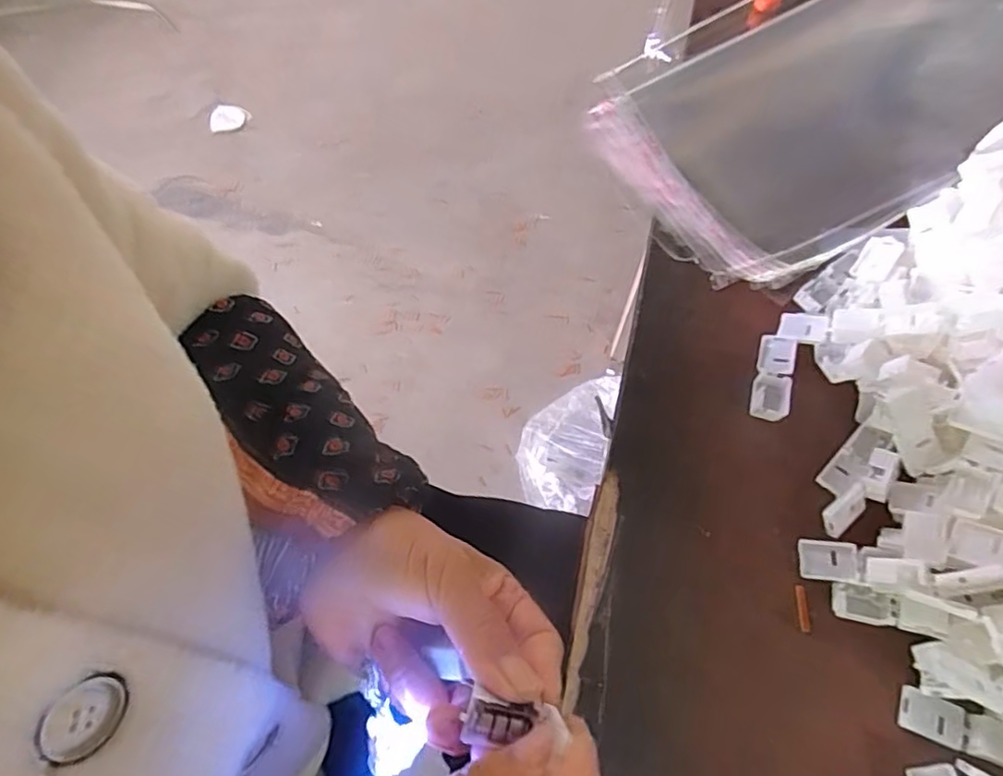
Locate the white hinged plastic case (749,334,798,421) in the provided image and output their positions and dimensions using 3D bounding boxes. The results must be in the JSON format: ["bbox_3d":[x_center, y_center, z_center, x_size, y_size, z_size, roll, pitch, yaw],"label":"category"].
[{"bbox_3d":[0.163,-0.007,0.365,0.021,0.007,0.056,17,65,8],"label":"white hinged plastic case"}]

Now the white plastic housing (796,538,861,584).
[{"bbox_3d":[0.171,0.090,0.319,0.029,0.007,0.020,8,64,5],"label":"white plastic housing"}]

